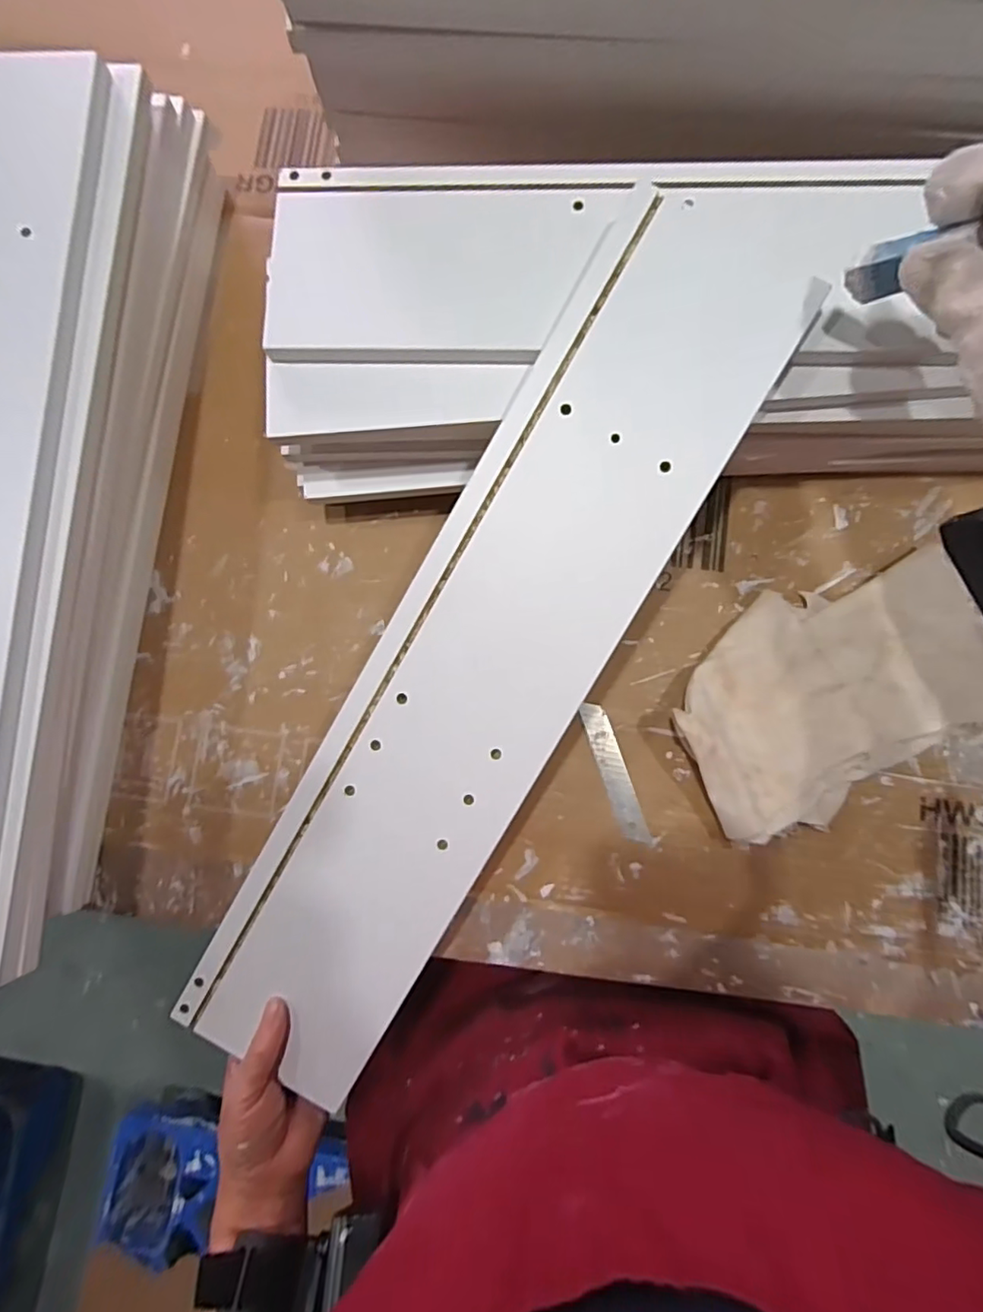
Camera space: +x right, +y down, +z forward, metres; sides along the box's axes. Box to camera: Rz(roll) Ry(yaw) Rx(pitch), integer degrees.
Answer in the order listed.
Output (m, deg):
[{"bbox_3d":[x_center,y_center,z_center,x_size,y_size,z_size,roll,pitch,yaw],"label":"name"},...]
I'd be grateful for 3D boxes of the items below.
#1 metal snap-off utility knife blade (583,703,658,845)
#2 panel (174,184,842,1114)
[{"bbox_3d":[0.085,0.081,0.396,0.018,0.004,0.099,-19,82,0],"label":"metal snap-off utility knife blade"},{"bbox_3d":[-0.001,0.000,0.337,0.120,0.016,0.550,31,95,6],"label":"panel"}]

